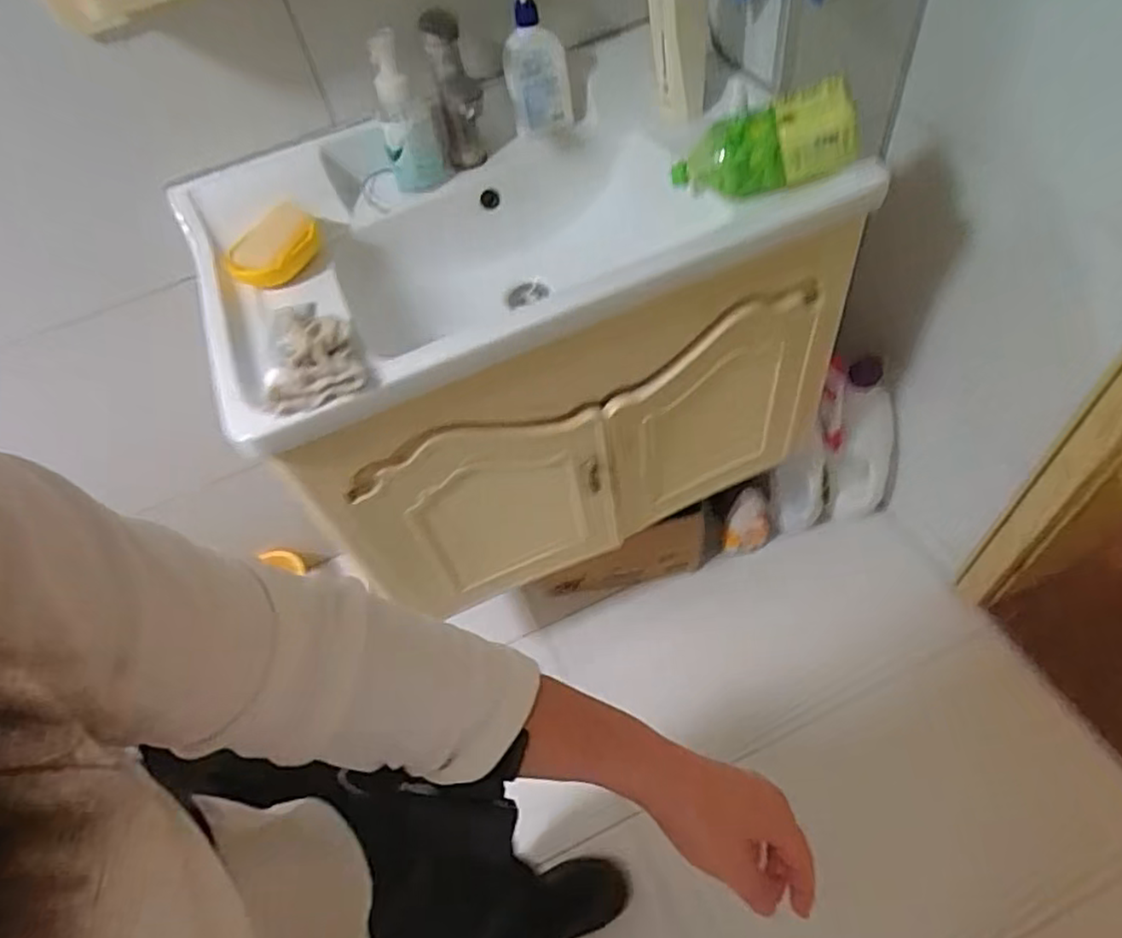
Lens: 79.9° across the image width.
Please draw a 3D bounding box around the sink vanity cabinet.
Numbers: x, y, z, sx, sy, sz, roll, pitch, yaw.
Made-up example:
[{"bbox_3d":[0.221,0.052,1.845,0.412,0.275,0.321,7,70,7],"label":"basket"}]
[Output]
[{"bbox_3d":[-0.060,-0.212,1.057,0.801,0.492,0.569,-25,61,-12],"label":"sink vanity cabinet"}]

